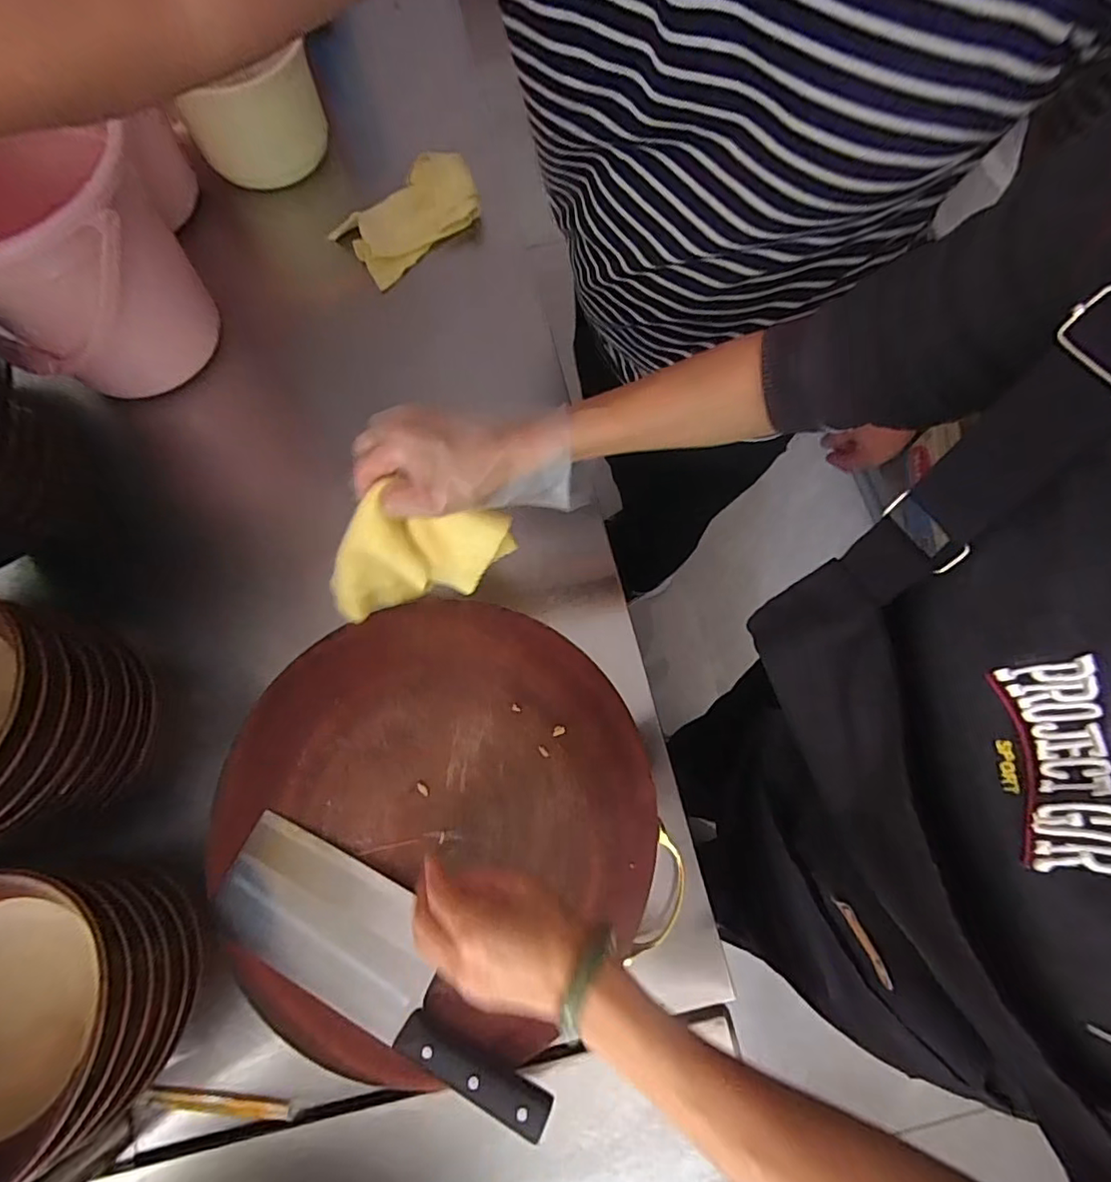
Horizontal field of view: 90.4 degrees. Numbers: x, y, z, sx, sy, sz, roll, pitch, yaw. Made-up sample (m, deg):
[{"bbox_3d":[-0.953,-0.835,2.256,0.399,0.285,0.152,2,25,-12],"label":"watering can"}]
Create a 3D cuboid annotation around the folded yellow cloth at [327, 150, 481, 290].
[{"bbox_3d":[-0.199,-0.514,0.736,0.186,0.077,0.109,-41,76,-13],"label":"folded yellow cloth"}]

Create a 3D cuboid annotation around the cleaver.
[{"bbox_3d":[-0.135,0.292,0.440,0.302,0.031,0.094,25,73,8],"label":"cleaver"}]

